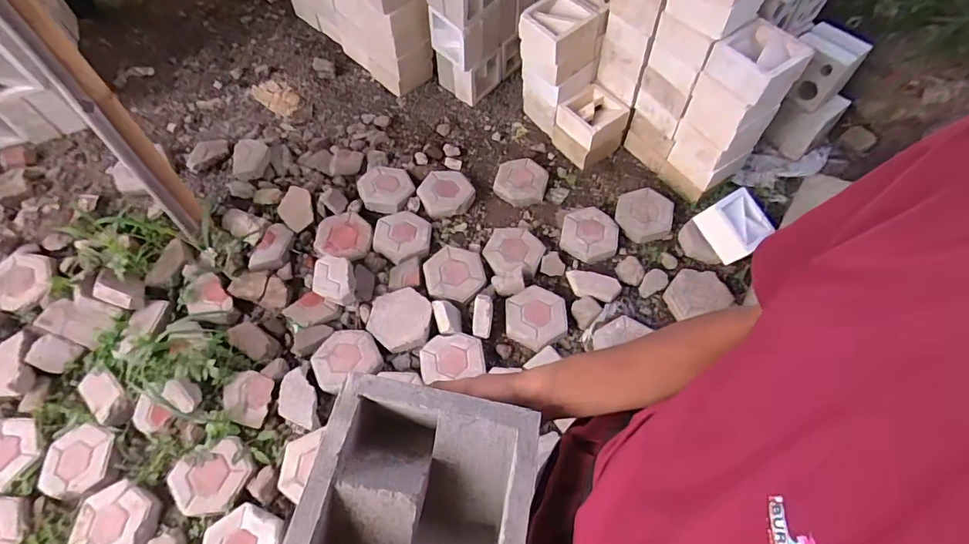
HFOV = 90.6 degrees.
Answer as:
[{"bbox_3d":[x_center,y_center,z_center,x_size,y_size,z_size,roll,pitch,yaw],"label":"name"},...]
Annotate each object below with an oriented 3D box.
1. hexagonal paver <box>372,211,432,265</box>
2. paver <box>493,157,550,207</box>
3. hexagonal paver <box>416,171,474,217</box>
[{"bbox_3d":[-0.294,-0.138,1.724,0.211,0.046,0.218,9,61,3],"label":"hexagonal paver"},{"bbox_3d":[0.150,-0.372,1.924,0.205,0.071,0.225,13,61,5],"label":"paver"},{"bbox_3d":[-0.147,-0.314,1.868,0.214,0.052,0.202,-17,63,-11],"label":"hexagonal paver"}]

